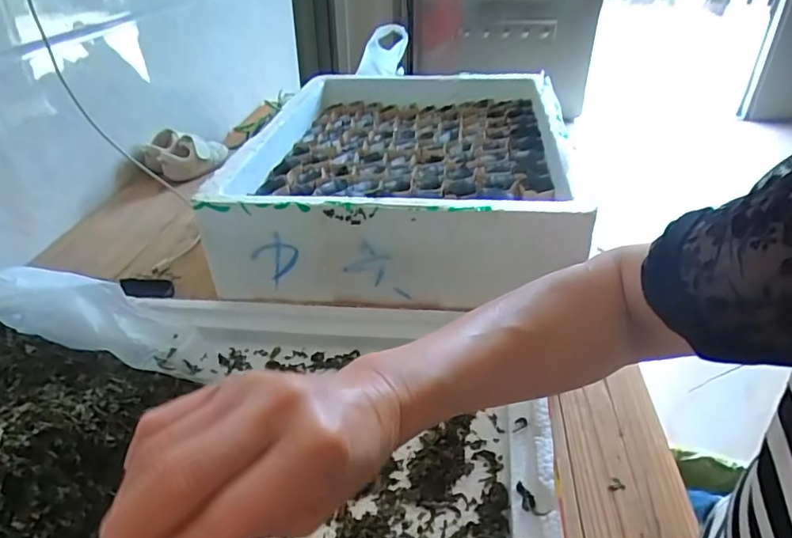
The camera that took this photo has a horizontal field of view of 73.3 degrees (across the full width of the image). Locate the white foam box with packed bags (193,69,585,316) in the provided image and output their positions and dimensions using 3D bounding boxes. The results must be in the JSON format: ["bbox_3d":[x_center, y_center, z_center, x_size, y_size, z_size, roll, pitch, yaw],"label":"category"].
[{"bbox_3d":[0.020,-0.140,0.685,0.343,0.118,0.493,2,35,8],"label":"white foam box with packed bags"}]

